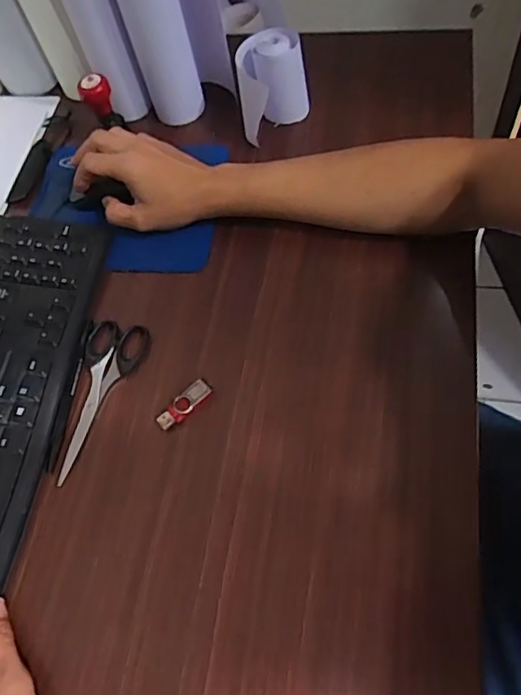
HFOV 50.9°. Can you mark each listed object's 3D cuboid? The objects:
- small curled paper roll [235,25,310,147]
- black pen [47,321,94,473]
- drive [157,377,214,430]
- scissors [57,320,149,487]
[{"bbox_3d":[0.015,-0.276,0.601,0.076,0.109,0.091,-2,61,7],"label":"small curled paper roll"},{"bbox_3d":[-0.170,0.039,0.493,0.011,0.008,0.144,0,61,8],"label":"black pen"},{"bbox_3d":[-0.065,0.049,0.471,0.018,0.012,0.053,39,72,25],"label":"drive"},{"bbox_3d":[-0.153,0.042,0.489,0.055,0.008,0.151,16,65,16],"label":"scissors"}]

